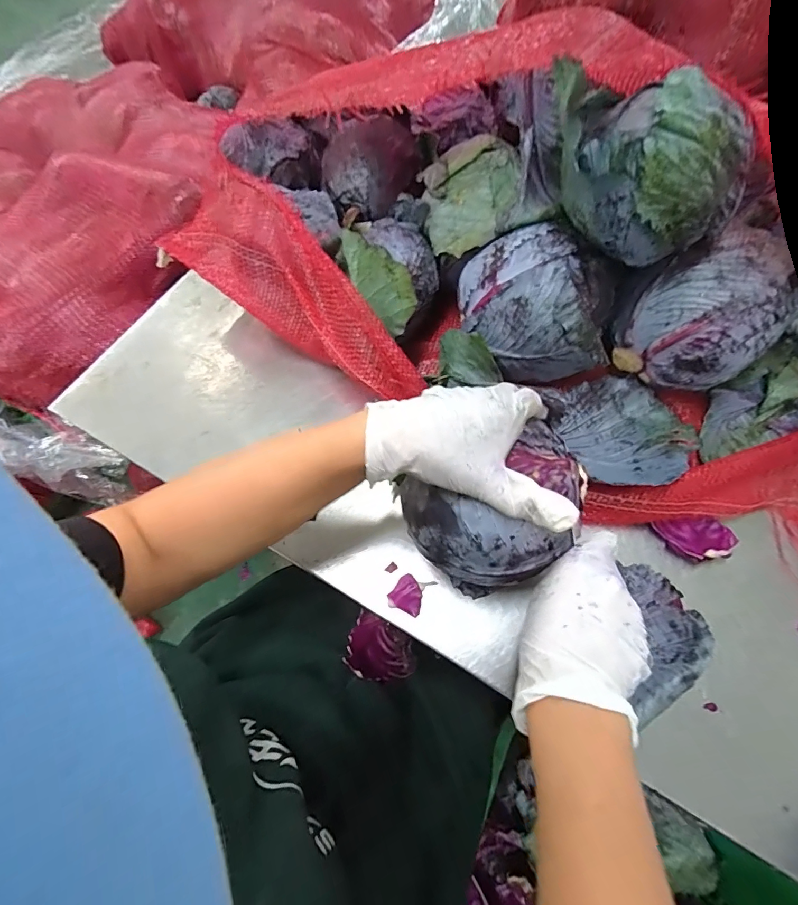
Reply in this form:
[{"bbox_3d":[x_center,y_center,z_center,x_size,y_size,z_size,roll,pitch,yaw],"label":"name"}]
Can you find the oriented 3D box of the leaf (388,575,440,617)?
[{"bbox_3d":[0.011,0.135,0.403,0.033,0.010,0.039,25,69,14],"label":"leaf"}]

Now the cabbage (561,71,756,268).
[{"bbox_3d":[0.213,-0.237,0.351,0.148,0.111,0.125,21,68,13],"label":"cabbage"}]

